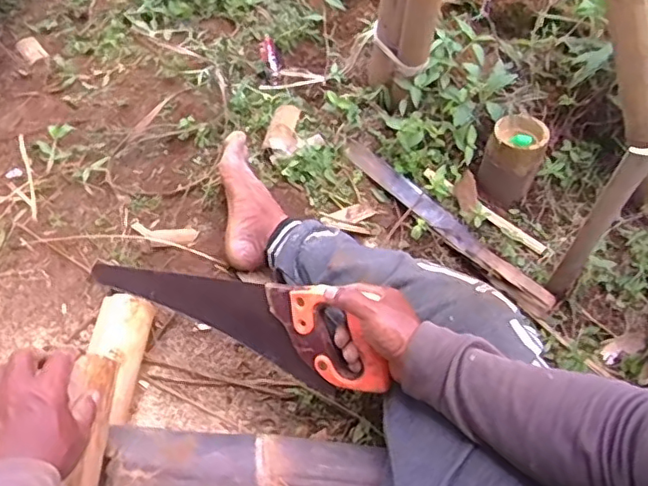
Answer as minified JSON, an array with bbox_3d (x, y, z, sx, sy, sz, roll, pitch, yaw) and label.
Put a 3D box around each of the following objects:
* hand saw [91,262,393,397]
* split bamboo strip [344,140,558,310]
[{"bbox_3d":[-0.125,0.096,0.736,0.445,0.124,0.026,9,21,29],"label":"hand saw"},{"bbox_3d":[0.184,-0.038,0.928,0.040,0.014,0.419,-39,62,-16],"label":"split bamboo strip"}]

